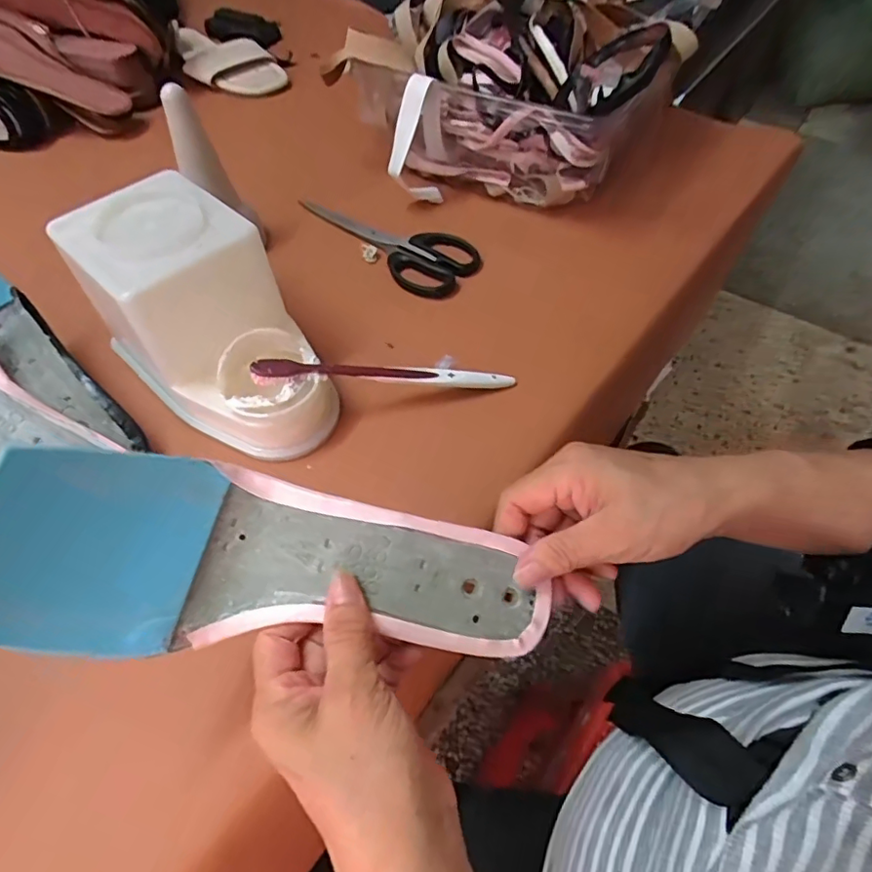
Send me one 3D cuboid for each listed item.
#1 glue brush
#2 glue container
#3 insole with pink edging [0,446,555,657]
[{"bbox_3d":[-0.031,-0.043,0.395,0.187,0.012,0.012,2,53,-19],"label":"glue brush"},{"bbox_3d":[-0.152,-0.076,0.369,0.113,0.114,0.178,-31,60,-20],"label":"glue container"},{"bbox_3d":[-0.062,0.059,0.256,0.241,0.058,0.085,11,53,-16],"label":"insole with pink edging"}]

